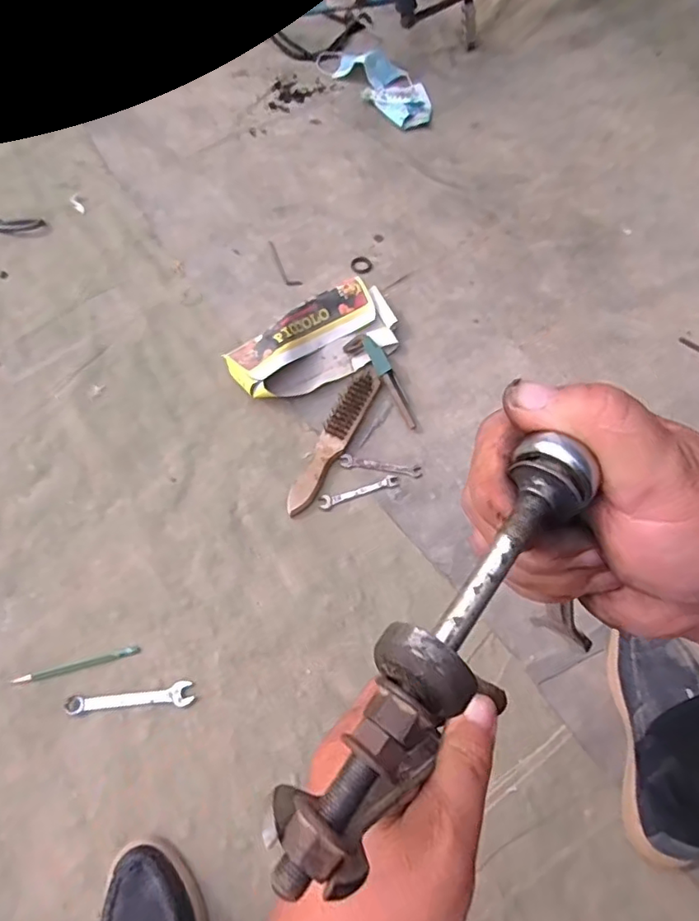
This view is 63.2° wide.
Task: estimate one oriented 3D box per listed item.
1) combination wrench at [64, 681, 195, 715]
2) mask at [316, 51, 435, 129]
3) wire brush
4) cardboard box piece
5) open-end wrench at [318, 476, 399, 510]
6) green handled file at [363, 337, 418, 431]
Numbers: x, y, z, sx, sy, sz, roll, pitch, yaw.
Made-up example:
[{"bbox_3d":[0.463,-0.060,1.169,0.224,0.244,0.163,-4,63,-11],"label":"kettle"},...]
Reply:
[{"bbox_3d":[-0.275,0.300,0.713,0.154,0.011,0.027,-5,67,-5],"label":"combination wrench"},{"bbox_3d":[0.065,-0.831,1.223,0.123,0.046,0.301,-41,74,-18],"label":"mask"},{"bbox_3d":[-0.025,-0.030,0.857,0.045,0.025,0.249,27,68,9],"label":"wire brush"},{"bbox_3d":[-0.052,-0.187,0.917,0.278,0.055,0.136,-32,72,-15],"label":"cardboard box piece"},{"bbox_3d":[0.012,0.046,0.830,0.118,0.005,0.021,-17,68,-10],"label":"open-end wrench"},{"bbox_3d":[0.061,-0.128,0.900,0.028,0.033,0.170,-20,69,-11],"label":"green handled file"}]

